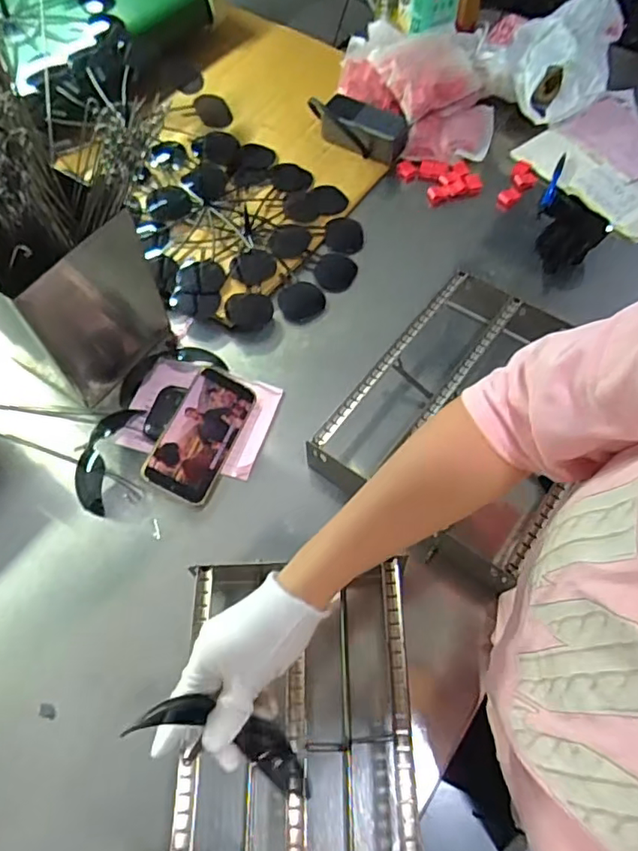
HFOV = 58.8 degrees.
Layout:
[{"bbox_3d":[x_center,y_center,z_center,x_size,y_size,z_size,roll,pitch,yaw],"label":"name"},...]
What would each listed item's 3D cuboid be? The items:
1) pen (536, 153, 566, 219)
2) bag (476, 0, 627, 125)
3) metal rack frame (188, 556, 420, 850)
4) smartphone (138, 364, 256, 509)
[{"bbox_3d":[0.351,-0.359,0.847,0.016,0.015,0.134,22,63,12],"label":"pen"},{"bbox_3d":[0.361,-0.589,0.901,0.200,0.119,0.189,19,63,11],"label":"bag"},{"bbox_3d":[-0.017,0.275,0.484,0.190,0.071,0.304,-1,61,0],"label":"metal rack frame"},{"bbox_3d":[-0.133,0.009,0.649,0.076,0.017,0.158,32,63,-15],"label":"smartphone"}]

